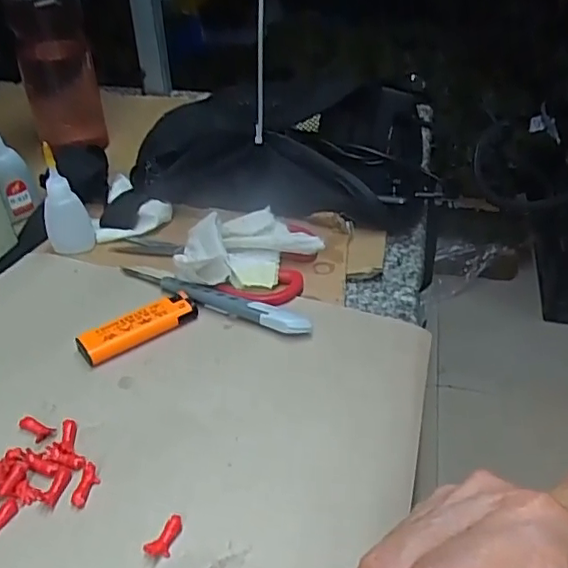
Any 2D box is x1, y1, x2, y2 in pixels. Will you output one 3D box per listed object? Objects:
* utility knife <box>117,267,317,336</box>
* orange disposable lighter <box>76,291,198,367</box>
[{"bbox_3d":[-0.054,0.009,0.417,0.157,0.016,0.014,18,42,23],"label":"utility knife"},{"bbox_3d":[-0.097,0.029,0.393,0.081,0.016,0.025,-31,47,-32],"label":"orange disposable lighter"}]

